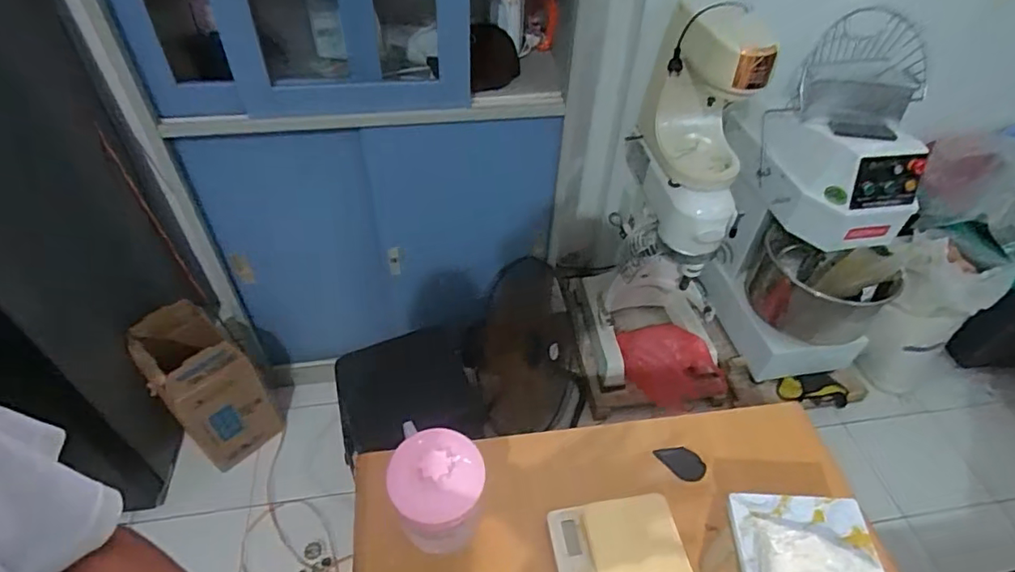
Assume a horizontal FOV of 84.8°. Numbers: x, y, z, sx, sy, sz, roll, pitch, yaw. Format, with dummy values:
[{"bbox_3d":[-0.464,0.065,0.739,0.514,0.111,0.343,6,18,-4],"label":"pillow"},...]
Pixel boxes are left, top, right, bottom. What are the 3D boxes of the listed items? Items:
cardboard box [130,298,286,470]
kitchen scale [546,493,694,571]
[{"bbox_3d":[-0.787,0.267,1.488,0.227,0.451,0.291,-30,55,-28],"label":"cardboard box"},{"bbox_3d":[0.150,0.354,0.747,0.169,0.027,0.132,-4,47,-7],"label":"kitchen scale"}]

